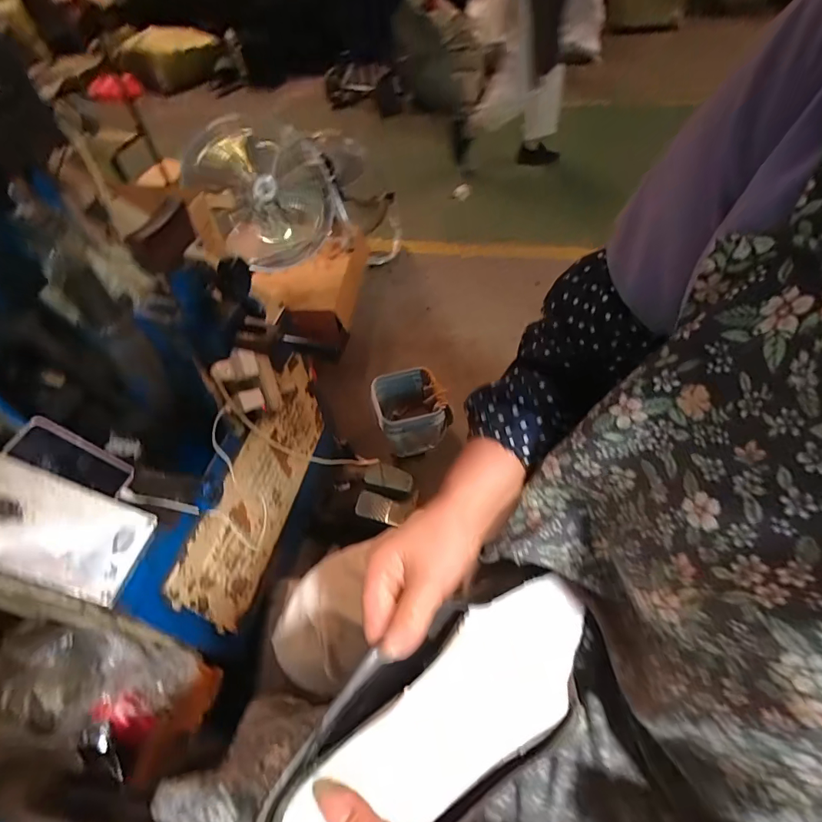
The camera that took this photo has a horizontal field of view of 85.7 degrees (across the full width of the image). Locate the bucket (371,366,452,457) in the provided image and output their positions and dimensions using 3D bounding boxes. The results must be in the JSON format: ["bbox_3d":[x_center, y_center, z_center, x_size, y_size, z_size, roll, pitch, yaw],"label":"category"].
[{"bbox_3d":[0.000,0.002,1.449,0.219,0.199,0.219,-3,53,4],"label":"bucket"}]

